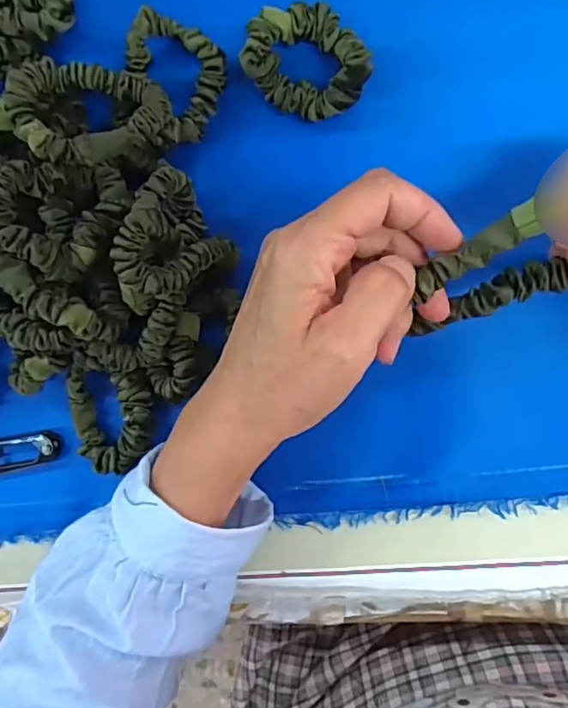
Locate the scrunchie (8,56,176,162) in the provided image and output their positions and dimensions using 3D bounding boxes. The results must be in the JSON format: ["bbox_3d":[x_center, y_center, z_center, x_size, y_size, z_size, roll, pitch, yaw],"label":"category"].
[{"bbox_3d":[-0.094,-0.120,0.267,0.068,0.031,0.048,-3,93,5],"label":"scrunchie"}]

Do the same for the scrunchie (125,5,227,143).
[{"bbox_3d":[-0.059,-0.144,0.283,0.049,0.019,0.051,0,94,5],"label":"scrunchie"}]

